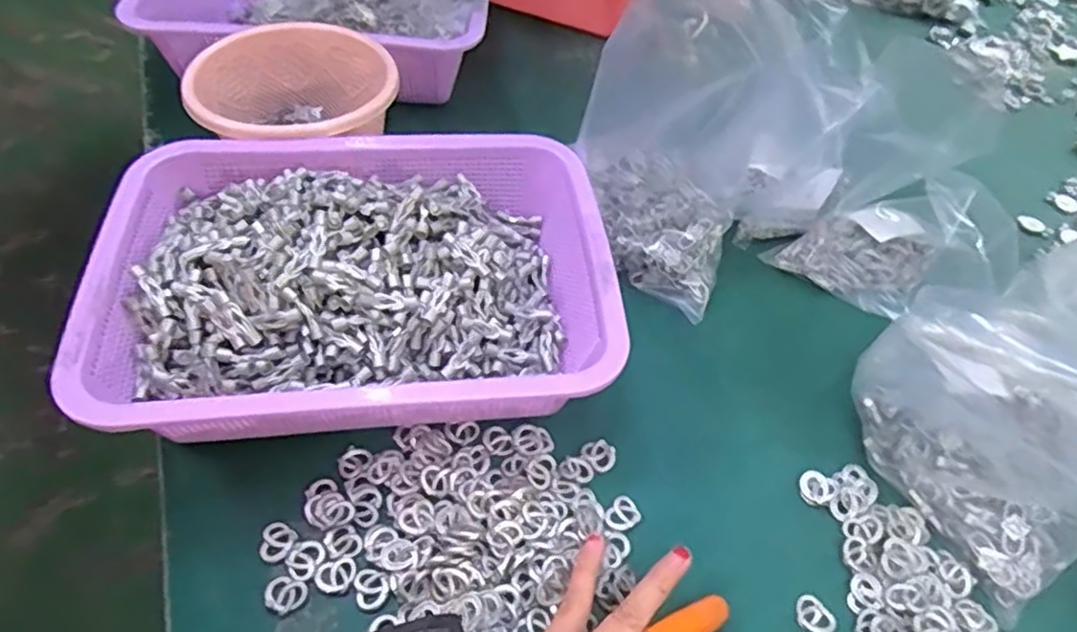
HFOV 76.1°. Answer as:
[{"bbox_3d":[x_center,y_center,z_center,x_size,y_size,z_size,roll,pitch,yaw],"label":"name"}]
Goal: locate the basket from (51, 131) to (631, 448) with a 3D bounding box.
[{"bbox_3d":[-0.108,-0.021,0.436,0.298,0.076,0.212,-3,52,-8],"label":"basket"}]

